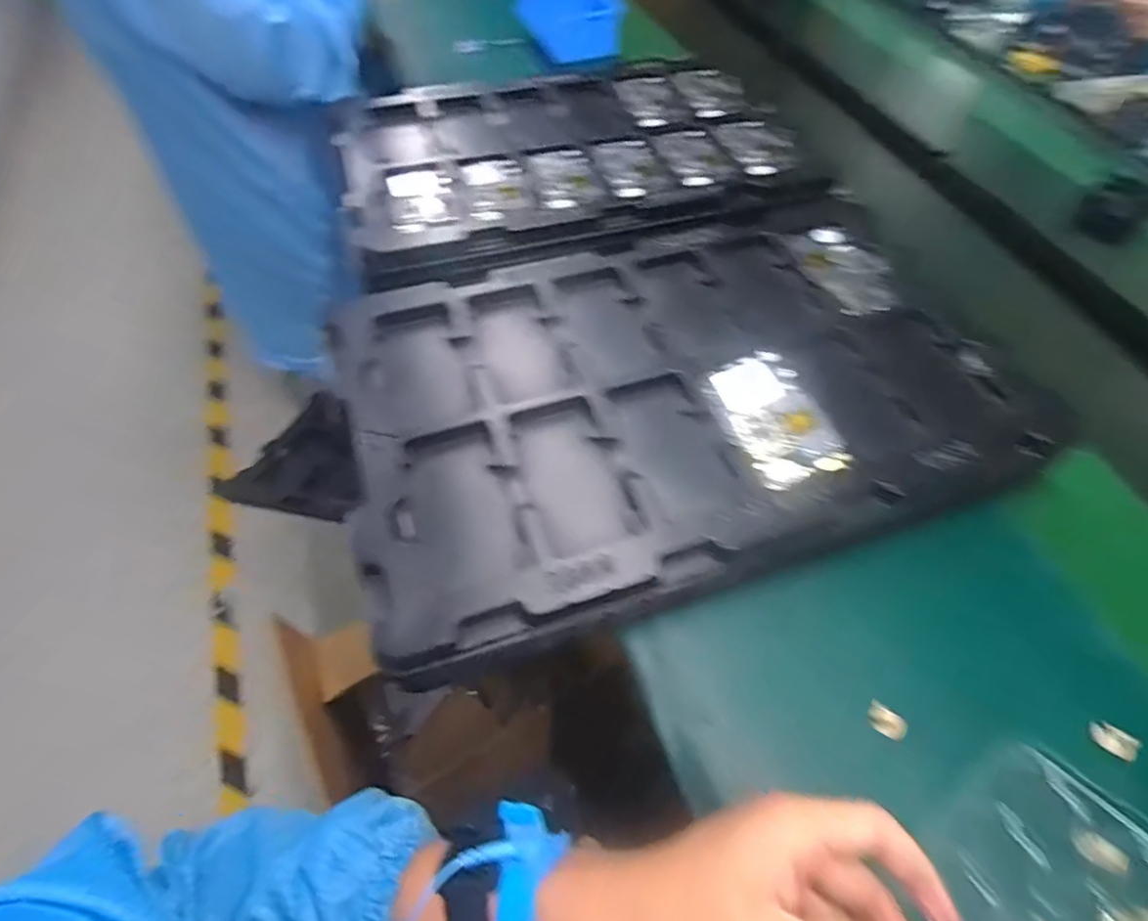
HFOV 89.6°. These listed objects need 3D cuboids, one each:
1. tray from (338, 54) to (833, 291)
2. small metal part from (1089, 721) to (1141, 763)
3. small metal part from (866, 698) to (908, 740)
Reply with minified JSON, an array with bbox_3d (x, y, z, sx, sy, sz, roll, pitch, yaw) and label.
[{"bbox_3d":[0.003,-0.384,0.707,0.537,0.028,0.401,-11,58,-11],"label":"tray"},{"bbox_3d":[0.366,0.190,0.391,0.027,0.008,0.017,35,61,18],"label":"small metal part"},{"bbox_3d":[0.215,0.179,0.398,0.024,0.010,0.016,37,62,19],"label":"small metal part"}]

